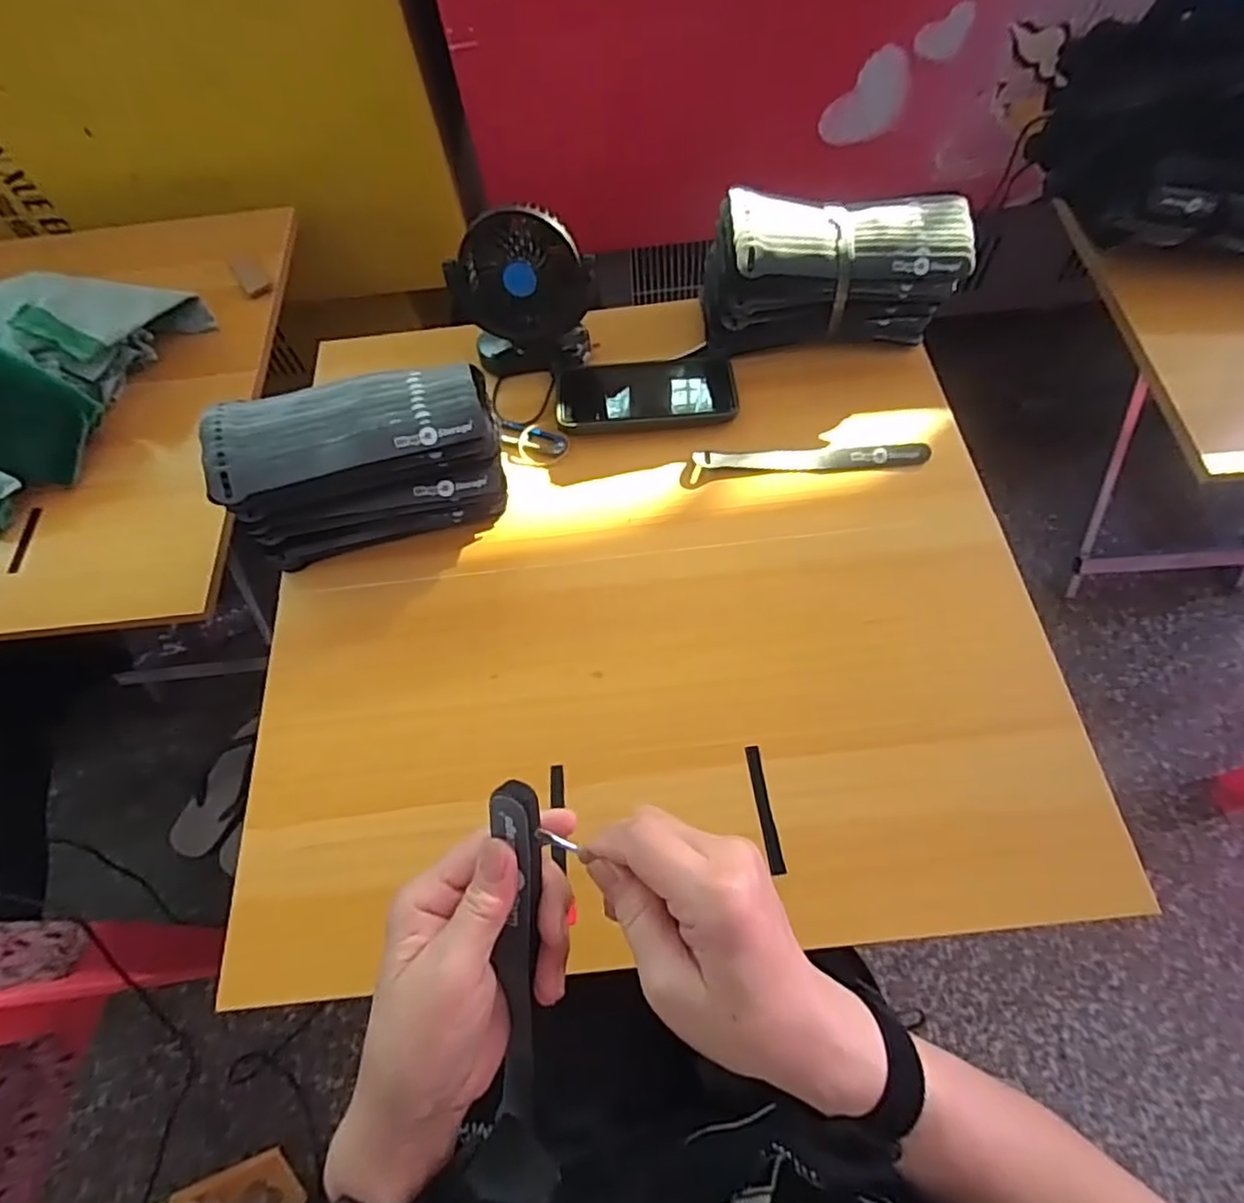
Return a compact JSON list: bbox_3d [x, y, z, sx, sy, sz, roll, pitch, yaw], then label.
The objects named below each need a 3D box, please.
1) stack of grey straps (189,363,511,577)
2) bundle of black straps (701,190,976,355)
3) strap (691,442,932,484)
[{"bbox_3d":[-0.200,-0.111,0.534,0.203,0.105,0.103,-13,63,-3],"label":"stack of grey straps"},{"bbox_3d":[0.187,-0.298,0.601,0.221,0.099,0.085,-2,63,3],"label":"bundle of black straps"},{"bbox_3d":[0.161,-0.122,0.575,0.196,0.015,0.026,0,63,4],"label":"strap"}]

